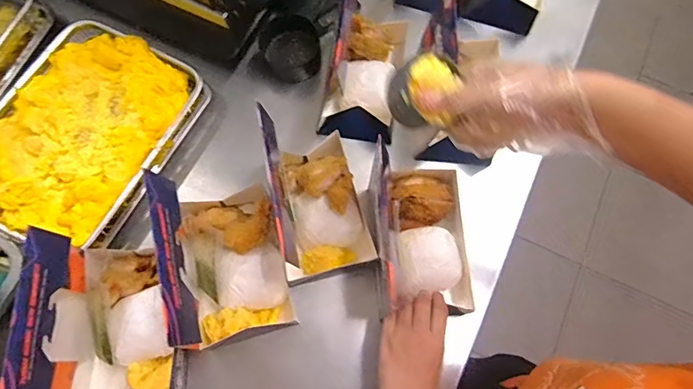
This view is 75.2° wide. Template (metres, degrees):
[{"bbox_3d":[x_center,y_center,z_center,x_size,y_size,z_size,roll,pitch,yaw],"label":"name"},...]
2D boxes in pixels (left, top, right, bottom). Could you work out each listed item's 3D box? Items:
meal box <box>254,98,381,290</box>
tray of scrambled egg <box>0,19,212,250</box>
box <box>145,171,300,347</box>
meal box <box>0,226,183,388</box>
[{"bbox_3d":[-0.037,0.000,0.531,0.109,0.147,0.174,-15,72,-7],"label":"meal box"},{"bbox_3d":[-0.351,-0.082,0.601,0.223,0.048,0.293,24,72,6],"label":"tray of scrambled egg"},{"bbox_3d":[-0.136,0.066,0.506,0.108,0.149,0.178,-16,72,-7],"label":"box"},{"bbox_3d":[-0.250,0.132,0.475,0.115,0.144,0.180,-5,71,-4],"label":"meal box"}]

